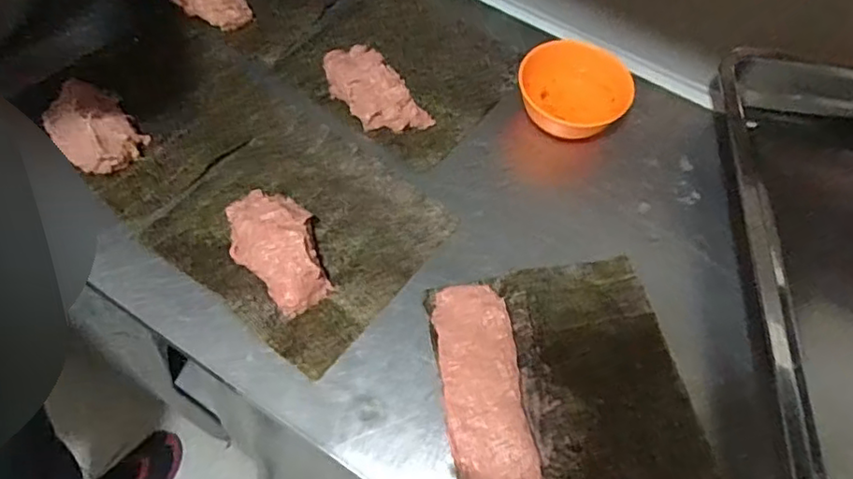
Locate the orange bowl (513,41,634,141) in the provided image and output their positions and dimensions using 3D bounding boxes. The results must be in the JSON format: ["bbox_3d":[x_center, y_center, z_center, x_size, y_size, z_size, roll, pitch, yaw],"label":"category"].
[{"bbox_3d":[0.138,-0.140,0.586,0.106,0.043,0.083,16,60,6],"label":"orange bowl"}]

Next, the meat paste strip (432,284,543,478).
[{"bbox_3d":[0.044,0.118,0.462,0.059,0.008,0.183,-5,60,-6],"label":"meat paste strip"}]

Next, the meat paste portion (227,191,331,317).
[{"bbox_3d":[-0.120,0.003,0.504,0.065,0.028,0.114,-30,66,-19],"label":"meat paste portion"}]

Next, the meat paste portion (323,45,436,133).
[{"bbox_3d":[-0.055,-0.145,0.591,0.052,0.032,0.122,-38,69,-22],"label":"meat paste portion"}]

